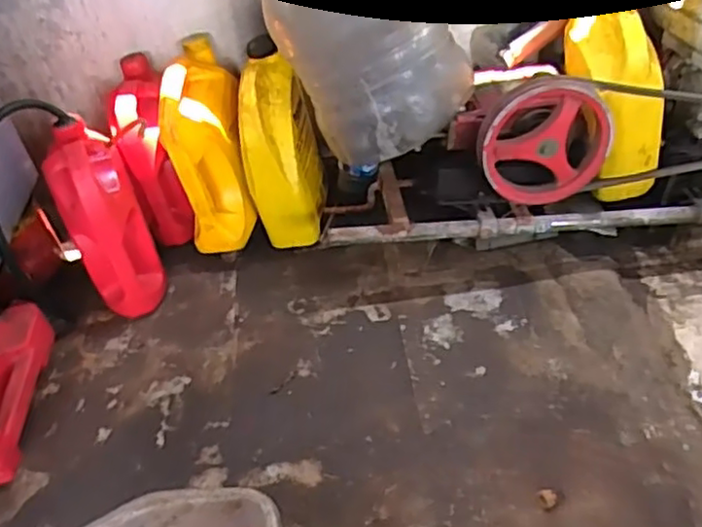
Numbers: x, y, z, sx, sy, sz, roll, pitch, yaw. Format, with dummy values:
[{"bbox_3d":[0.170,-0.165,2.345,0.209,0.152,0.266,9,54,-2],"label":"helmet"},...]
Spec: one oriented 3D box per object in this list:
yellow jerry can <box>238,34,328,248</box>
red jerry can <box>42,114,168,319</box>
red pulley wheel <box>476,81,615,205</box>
[{"bbox_3d":[-0.111,-0.187,1.130,0.106,0.307,0.169,2,44,10],"label":"yellow jerry can"},{"bbox_3d":[-0.392,-0.063,1.068,0.113,0.300,0.163,-23,45,-16],"label":"red jerry can"},{"bbox_3d":[0.280,-0.175,0.965,0.191,0.176,0.056,-5,43,2],"label":"red pulley wheel"}]

